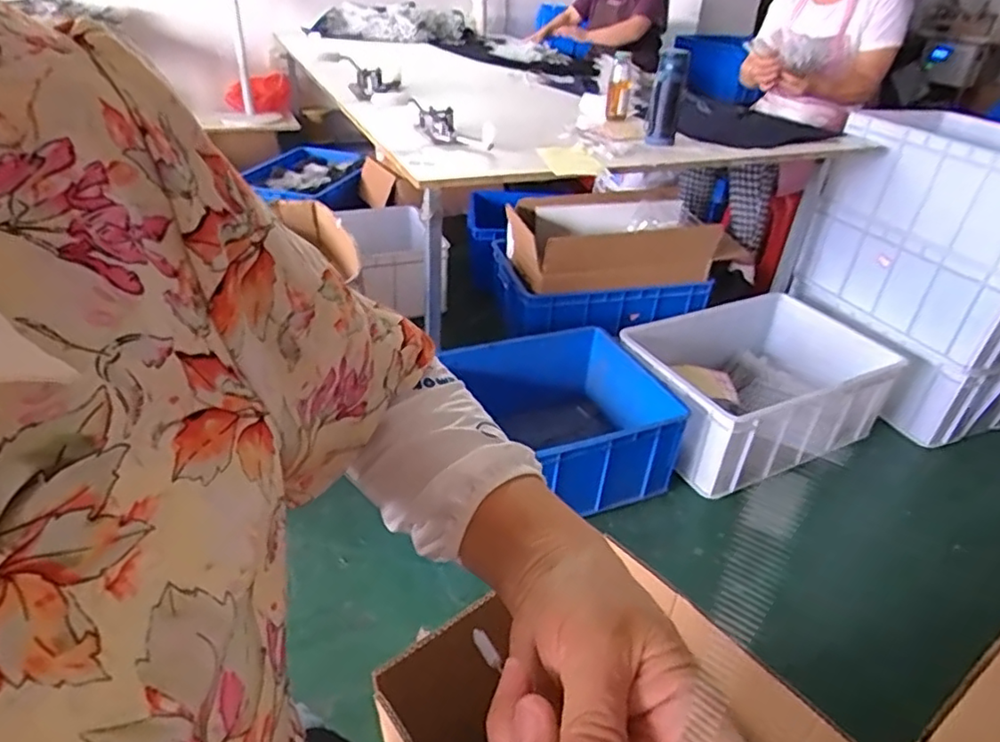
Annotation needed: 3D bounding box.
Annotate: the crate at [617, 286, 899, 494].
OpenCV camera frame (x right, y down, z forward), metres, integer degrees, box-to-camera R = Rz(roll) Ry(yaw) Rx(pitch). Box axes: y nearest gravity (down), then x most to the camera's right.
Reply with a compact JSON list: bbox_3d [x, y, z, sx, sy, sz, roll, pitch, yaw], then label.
[{"bbox_3d":[0.623,0.030,1.646,0.602,0.255,0.490,-14,37,-27],"label":"crate"}]

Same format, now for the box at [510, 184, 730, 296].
[{"bbox_3d":[0.322,-0.401,1.871,0.603,0.211,0.405,-1,33,-9],"label":"box"}]

